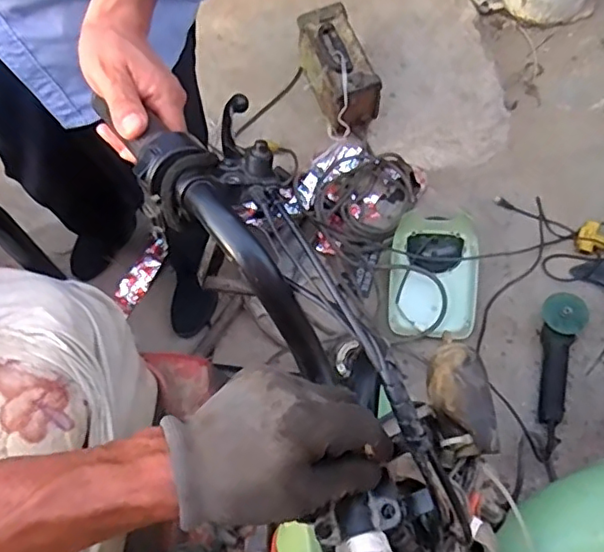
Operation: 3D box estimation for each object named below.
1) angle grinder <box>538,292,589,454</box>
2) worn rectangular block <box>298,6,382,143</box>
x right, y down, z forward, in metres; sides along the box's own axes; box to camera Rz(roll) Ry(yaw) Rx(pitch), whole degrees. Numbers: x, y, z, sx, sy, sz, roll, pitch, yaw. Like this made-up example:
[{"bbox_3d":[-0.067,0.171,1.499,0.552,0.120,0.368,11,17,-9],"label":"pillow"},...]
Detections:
[{"bbox_3d":[0.610,0.218,1.373,0.107,0.089,0.361,6,64,7],"label":"angle grinder"},{"bbox_3d":[0.105,-0.551,1.618,0.152,0.198,0.299,-18,64,-6],"label":"worn rectangular block"}]

